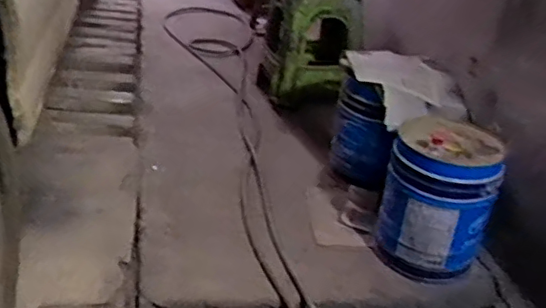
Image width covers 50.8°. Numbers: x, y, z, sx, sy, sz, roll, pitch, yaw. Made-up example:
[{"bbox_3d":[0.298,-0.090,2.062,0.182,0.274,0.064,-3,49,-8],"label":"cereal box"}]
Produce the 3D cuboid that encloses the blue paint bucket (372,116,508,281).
[{"bbox_3d":[0.420,0.113,1.490,0.268,0.366,0.266,11,26,10],"label":"blue paint bucket"}]

